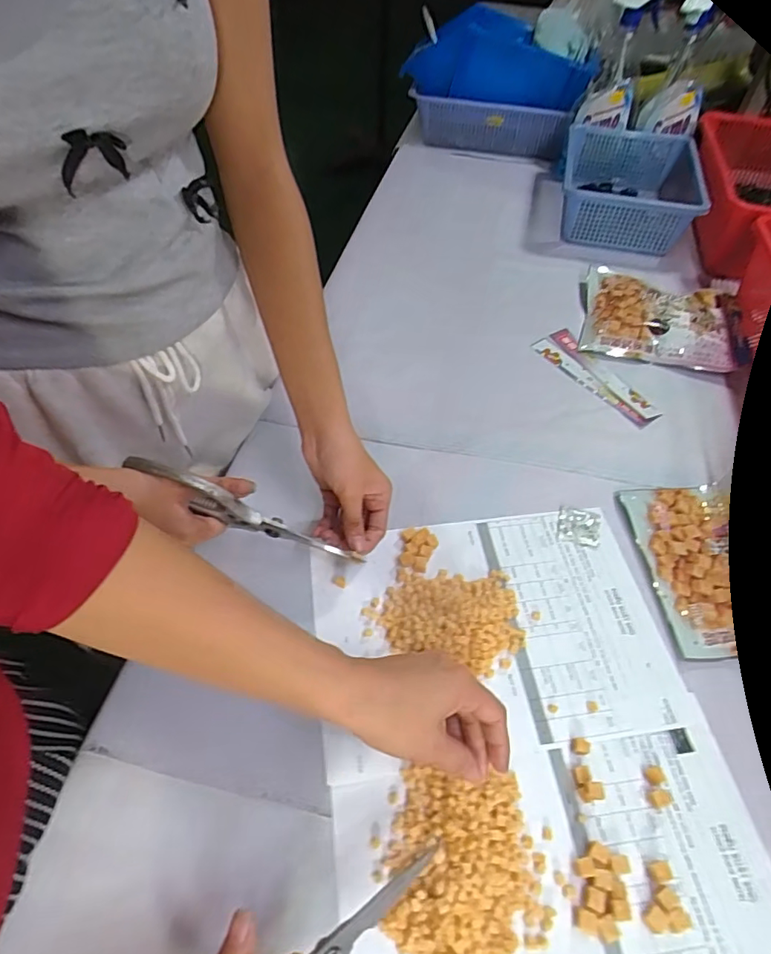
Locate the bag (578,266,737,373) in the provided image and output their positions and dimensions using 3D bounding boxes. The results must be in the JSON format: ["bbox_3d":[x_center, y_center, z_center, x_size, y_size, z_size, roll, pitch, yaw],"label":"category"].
[{"bbox_3d":[0.370,-0.219,0.723,0.191,0.030,0.170,15,54,11],"label":"bag"}]

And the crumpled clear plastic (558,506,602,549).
[{"bbox_3d":[0.193,0.049,0.528,0.042,0.005,0.043,16,54,12],"label":"crumpled clear plastic"}]

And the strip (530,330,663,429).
[{"bbox_3d":[0.266,-0.125,0.669,0.054,0.010,0.177,-26,57,-19],"label":"strip"}]

